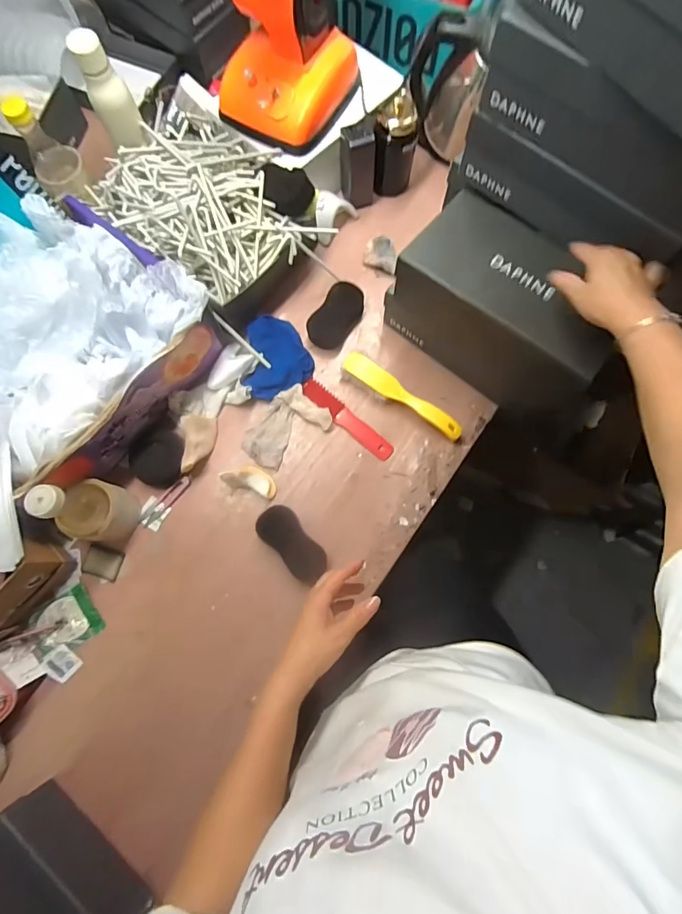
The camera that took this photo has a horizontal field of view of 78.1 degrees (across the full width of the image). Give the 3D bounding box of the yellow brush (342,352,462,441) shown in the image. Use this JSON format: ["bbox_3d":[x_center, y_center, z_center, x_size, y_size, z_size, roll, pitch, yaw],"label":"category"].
[{"bbox_3d":[0.101,-0.098,0.710,0.228,0.040,0.041,36,80,8],"label":"yellow brush"}]

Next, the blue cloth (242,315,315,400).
[{"bbox_3d":[-0.122,-0.179,0.743,0.119,0.020,0.140,-25,78,-5],"label":"blue cloth"}]

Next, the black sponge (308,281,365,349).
[{"bbox_3d":[-0.008,-0.255,0.754,0.067,0.052,0.117,35,79,8],"label":"black sponge"}]

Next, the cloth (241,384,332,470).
[{"bbox_3d":[-0.097,-0.049,0.718,0.142,0.015,0.096,-44,80,-9],"label":"cloth"}]

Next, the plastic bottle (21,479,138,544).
[{"bbox_3d":[-0.373,0.075,0.607,0.076,0.189,0.089,4,77,1],"label":"plastic bottle"}]

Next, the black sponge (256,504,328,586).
[{"bbox_3d":[-0.076,0.136,0.666,0.060,0.023,0.133,-42,80,-9],"label":"black sponge"}]

